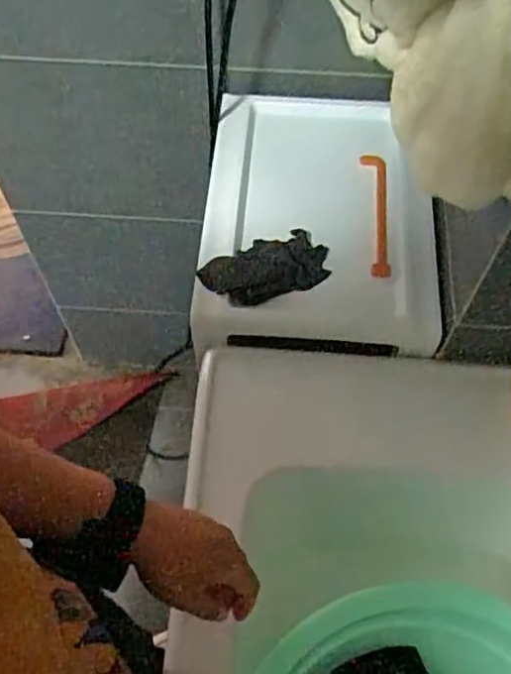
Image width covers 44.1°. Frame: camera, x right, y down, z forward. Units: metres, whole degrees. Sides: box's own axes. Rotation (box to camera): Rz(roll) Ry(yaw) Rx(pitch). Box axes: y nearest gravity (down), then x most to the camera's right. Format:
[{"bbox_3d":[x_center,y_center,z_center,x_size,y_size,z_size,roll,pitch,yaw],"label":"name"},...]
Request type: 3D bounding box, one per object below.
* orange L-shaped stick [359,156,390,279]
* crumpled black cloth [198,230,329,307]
[{"bbox_3d":[0.138,-0.139,0.724,0.029,0.020,0.167,2,60,1],"label":"orange L-shaped stick"},{"bbox_3d":[0.011,-0.073,0.676,0.135,0.017,0.066,-19,62,-11],"label":"crumpled black cloth"}]

